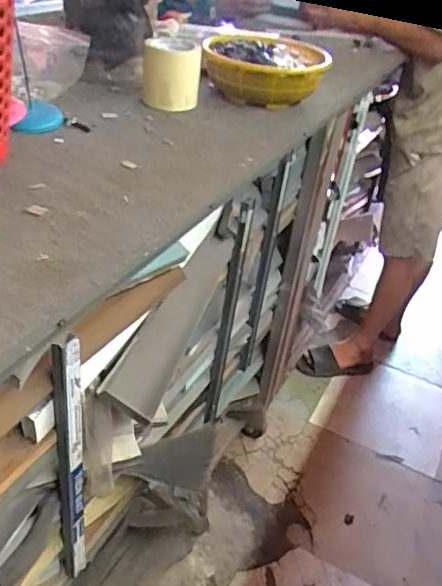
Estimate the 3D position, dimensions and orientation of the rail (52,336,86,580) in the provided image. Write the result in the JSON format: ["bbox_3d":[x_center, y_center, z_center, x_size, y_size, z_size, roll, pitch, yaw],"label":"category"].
[{"bbox_3d":[-0.191,0.231,0.742,0.036,0.444,0.032,-6,37,-18],"label":"rail"}]

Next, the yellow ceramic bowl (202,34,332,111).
[{"bbox_3d":[0.085,-0.399,1.040,0.206,0.079,0.239,9,35,3],"label":"yellow ceramic bowl"}]

